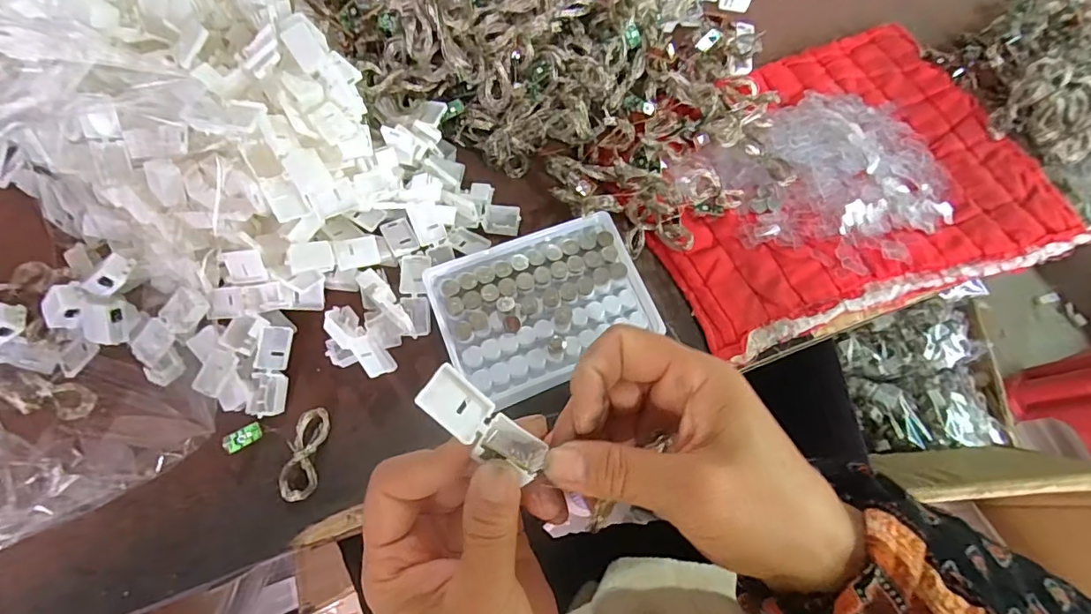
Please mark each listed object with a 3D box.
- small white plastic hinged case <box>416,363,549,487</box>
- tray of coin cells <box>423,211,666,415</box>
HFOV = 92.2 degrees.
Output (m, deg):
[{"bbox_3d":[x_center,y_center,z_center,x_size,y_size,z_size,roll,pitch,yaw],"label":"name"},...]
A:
[{"bbox_3d":[-0.023,0.045,0.203,0.053,0.009,0.020,39,73,-9],"label":"small white plastic hinged case"},{"bbox_3d":[-0.001,0.000,0.341,0.127,0.029,0.098,-21,72,-9],"label":"tray of coin cells"}]

